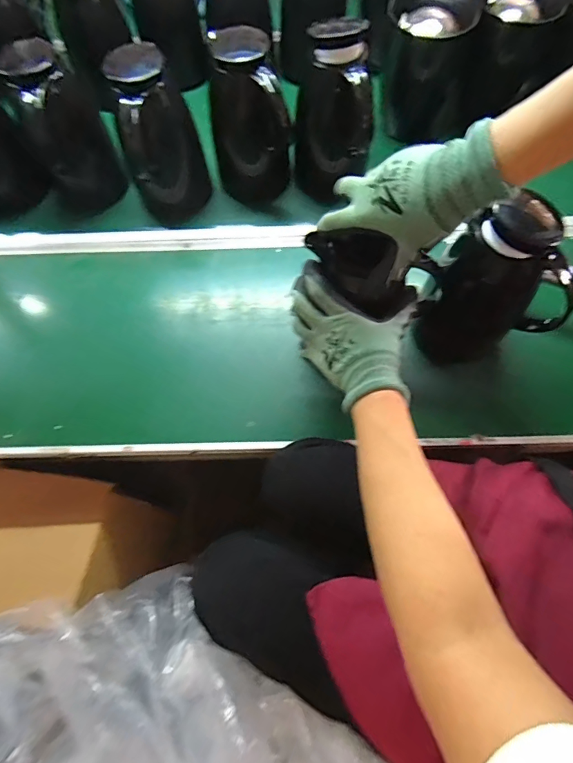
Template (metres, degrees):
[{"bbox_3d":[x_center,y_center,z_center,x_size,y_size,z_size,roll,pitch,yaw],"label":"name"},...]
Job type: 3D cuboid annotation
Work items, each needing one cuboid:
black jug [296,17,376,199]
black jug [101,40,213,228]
[{"bbox_3d":[0.069,-0.405,0.654,0.106,0.222,0.111,-2,68,1],"label":"black jug"},{"bbox_3d":[-0.199,-0.380,0.673,0.126,0.225,0.143,-21,69,-7],"label":"black jug"}]

